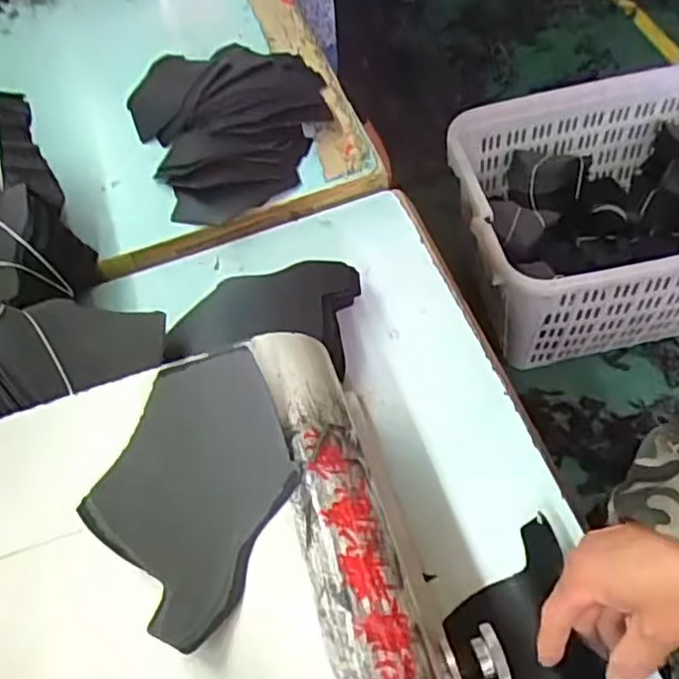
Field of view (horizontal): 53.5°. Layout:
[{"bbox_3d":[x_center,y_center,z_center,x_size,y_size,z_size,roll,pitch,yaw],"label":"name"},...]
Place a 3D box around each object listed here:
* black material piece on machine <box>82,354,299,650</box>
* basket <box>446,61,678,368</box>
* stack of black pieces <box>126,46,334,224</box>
[{"bbox_3d":[-0.080,0.076,0.361,0.093,0.036,0.140,19,58,15],"label":"black material piece on machine"},{"bbox_3d":[0.622,-0.272,1.463,0.760,0.342,0.522,-10,56,-5],"label":"basket"},{"bbox_3d":[-0.118,-0.255,0.737,0.200,0.055,0.260,-20,57,-12],"label":"stack of black pieces"}]

